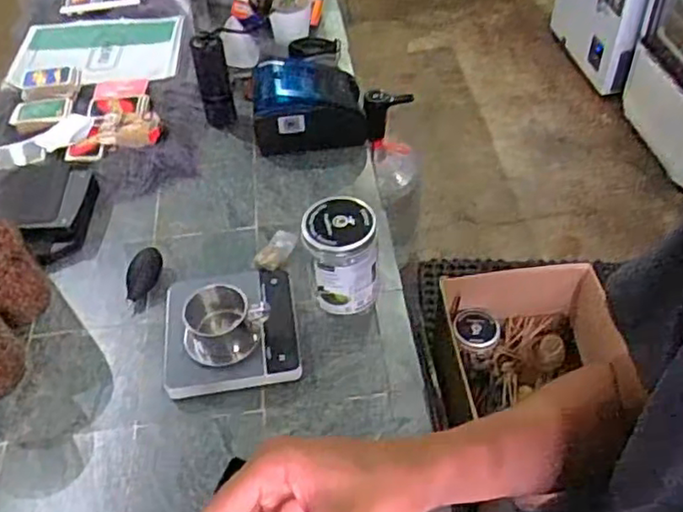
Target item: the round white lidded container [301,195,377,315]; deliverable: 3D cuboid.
[{"bbox_3d":[0.001,0.003,0.808,0.081,0.140,0.080,-2,49,3],"label":"round white lidded container"}]

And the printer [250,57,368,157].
[{"bbox_3d":[-0.049,-0.247,1.038,0.171,0.102,0.140,-4,49,1],"label":"printer"}]

